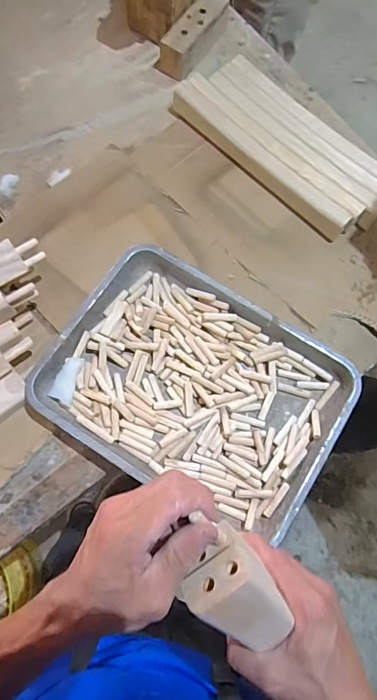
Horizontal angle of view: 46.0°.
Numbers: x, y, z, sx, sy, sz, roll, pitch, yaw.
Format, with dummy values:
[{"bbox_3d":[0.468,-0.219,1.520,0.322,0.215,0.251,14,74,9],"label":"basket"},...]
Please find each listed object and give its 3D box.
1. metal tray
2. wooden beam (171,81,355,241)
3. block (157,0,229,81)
[{"bbox_3d":[0.011,0.050,0.625,0.391,0.052,0.291,32,79,6],"label":"metal tray"},{"bbox_3d":[0.116,-0.318,0.745,0.370,0.044,0.048,42,75,9],"label":"wooden beam"},{"bbox_3d":[0.012,-0.573,0.803,0.062,0.057,0.175,34,74,7],"label":"block"}]

